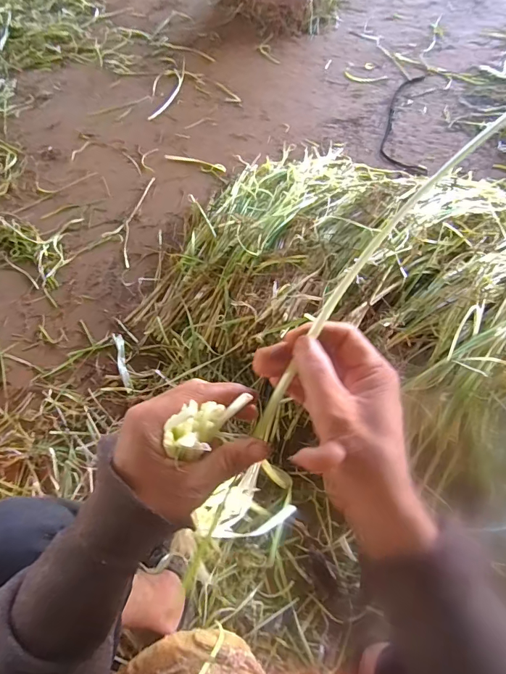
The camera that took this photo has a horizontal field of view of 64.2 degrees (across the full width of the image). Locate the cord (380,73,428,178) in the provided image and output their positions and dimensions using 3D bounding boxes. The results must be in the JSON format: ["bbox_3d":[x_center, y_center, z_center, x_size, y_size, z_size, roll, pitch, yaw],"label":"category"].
[{"bbox_3d":[0.476,-0.681,1.269,0.127,0.015,0.509,8,62,7],"label":"cord"}]

